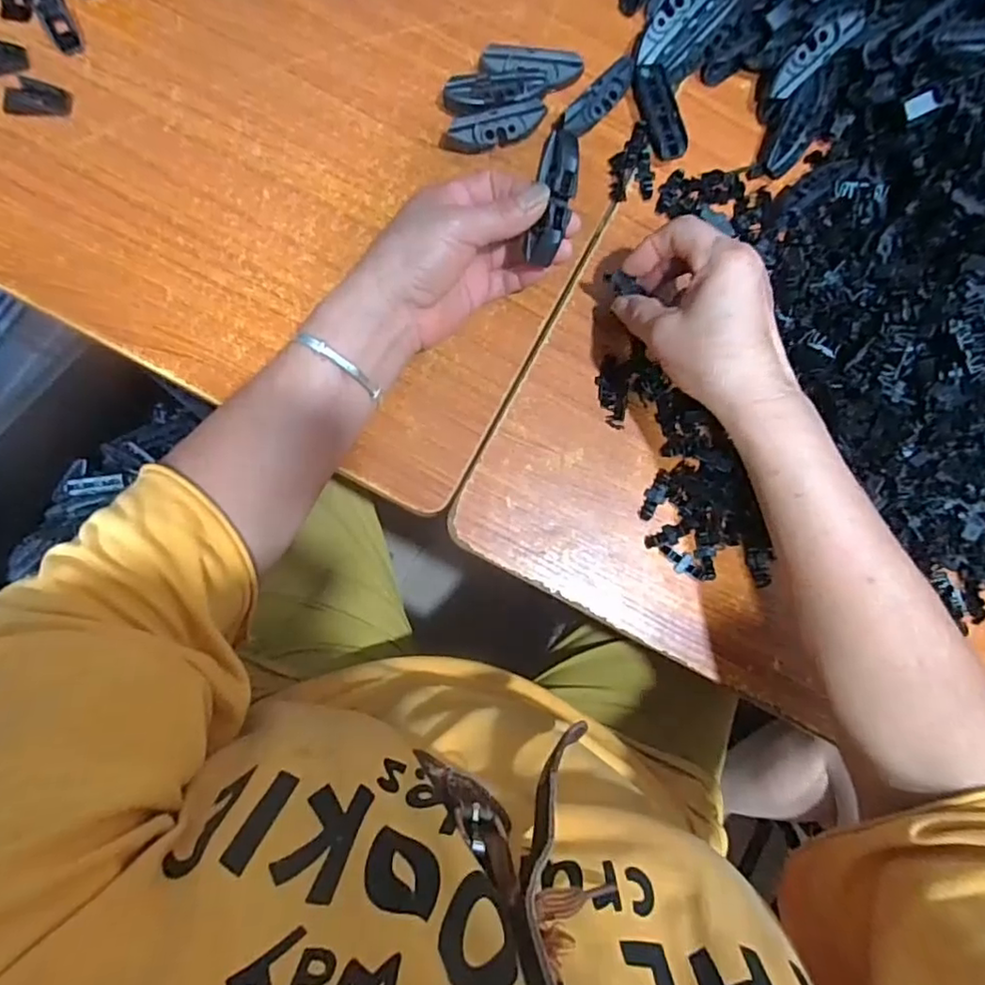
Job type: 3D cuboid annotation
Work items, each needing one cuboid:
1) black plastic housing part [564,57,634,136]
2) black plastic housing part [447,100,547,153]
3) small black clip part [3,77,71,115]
[{"bbox_3d":[0.075,-0.277,0.423,0.019,0.020,0.068,41,82,1],"label":"black plastic housing part"},{"bbox_3d":[0.004,-0.251,0.415,0.069,0.023,0.019,-15,85,-6],"label":"black plastic housing part"},{"bbox_3d":[-0.303,-0.263,0.398,0.040,0.004,0.026,-3,83,-5],"label":"small black clip part"}]

